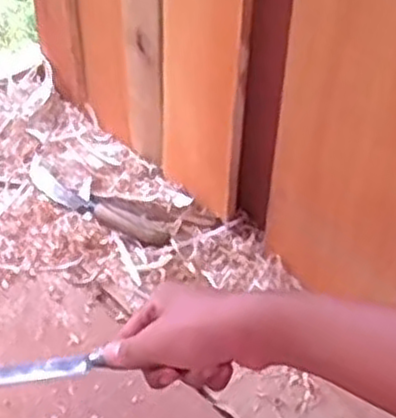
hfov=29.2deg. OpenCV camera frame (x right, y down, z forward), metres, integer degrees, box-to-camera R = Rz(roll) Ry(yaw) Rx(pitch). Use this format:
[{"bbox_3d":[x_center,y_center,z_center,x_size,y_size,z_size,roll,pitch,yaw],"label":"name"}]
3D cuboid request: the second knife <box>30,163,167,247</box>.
[{"bbox_3d":[-0.120,-0.007,0.852,0.201,0.013,0.039,25,49,24],"label":"second knife"}]

